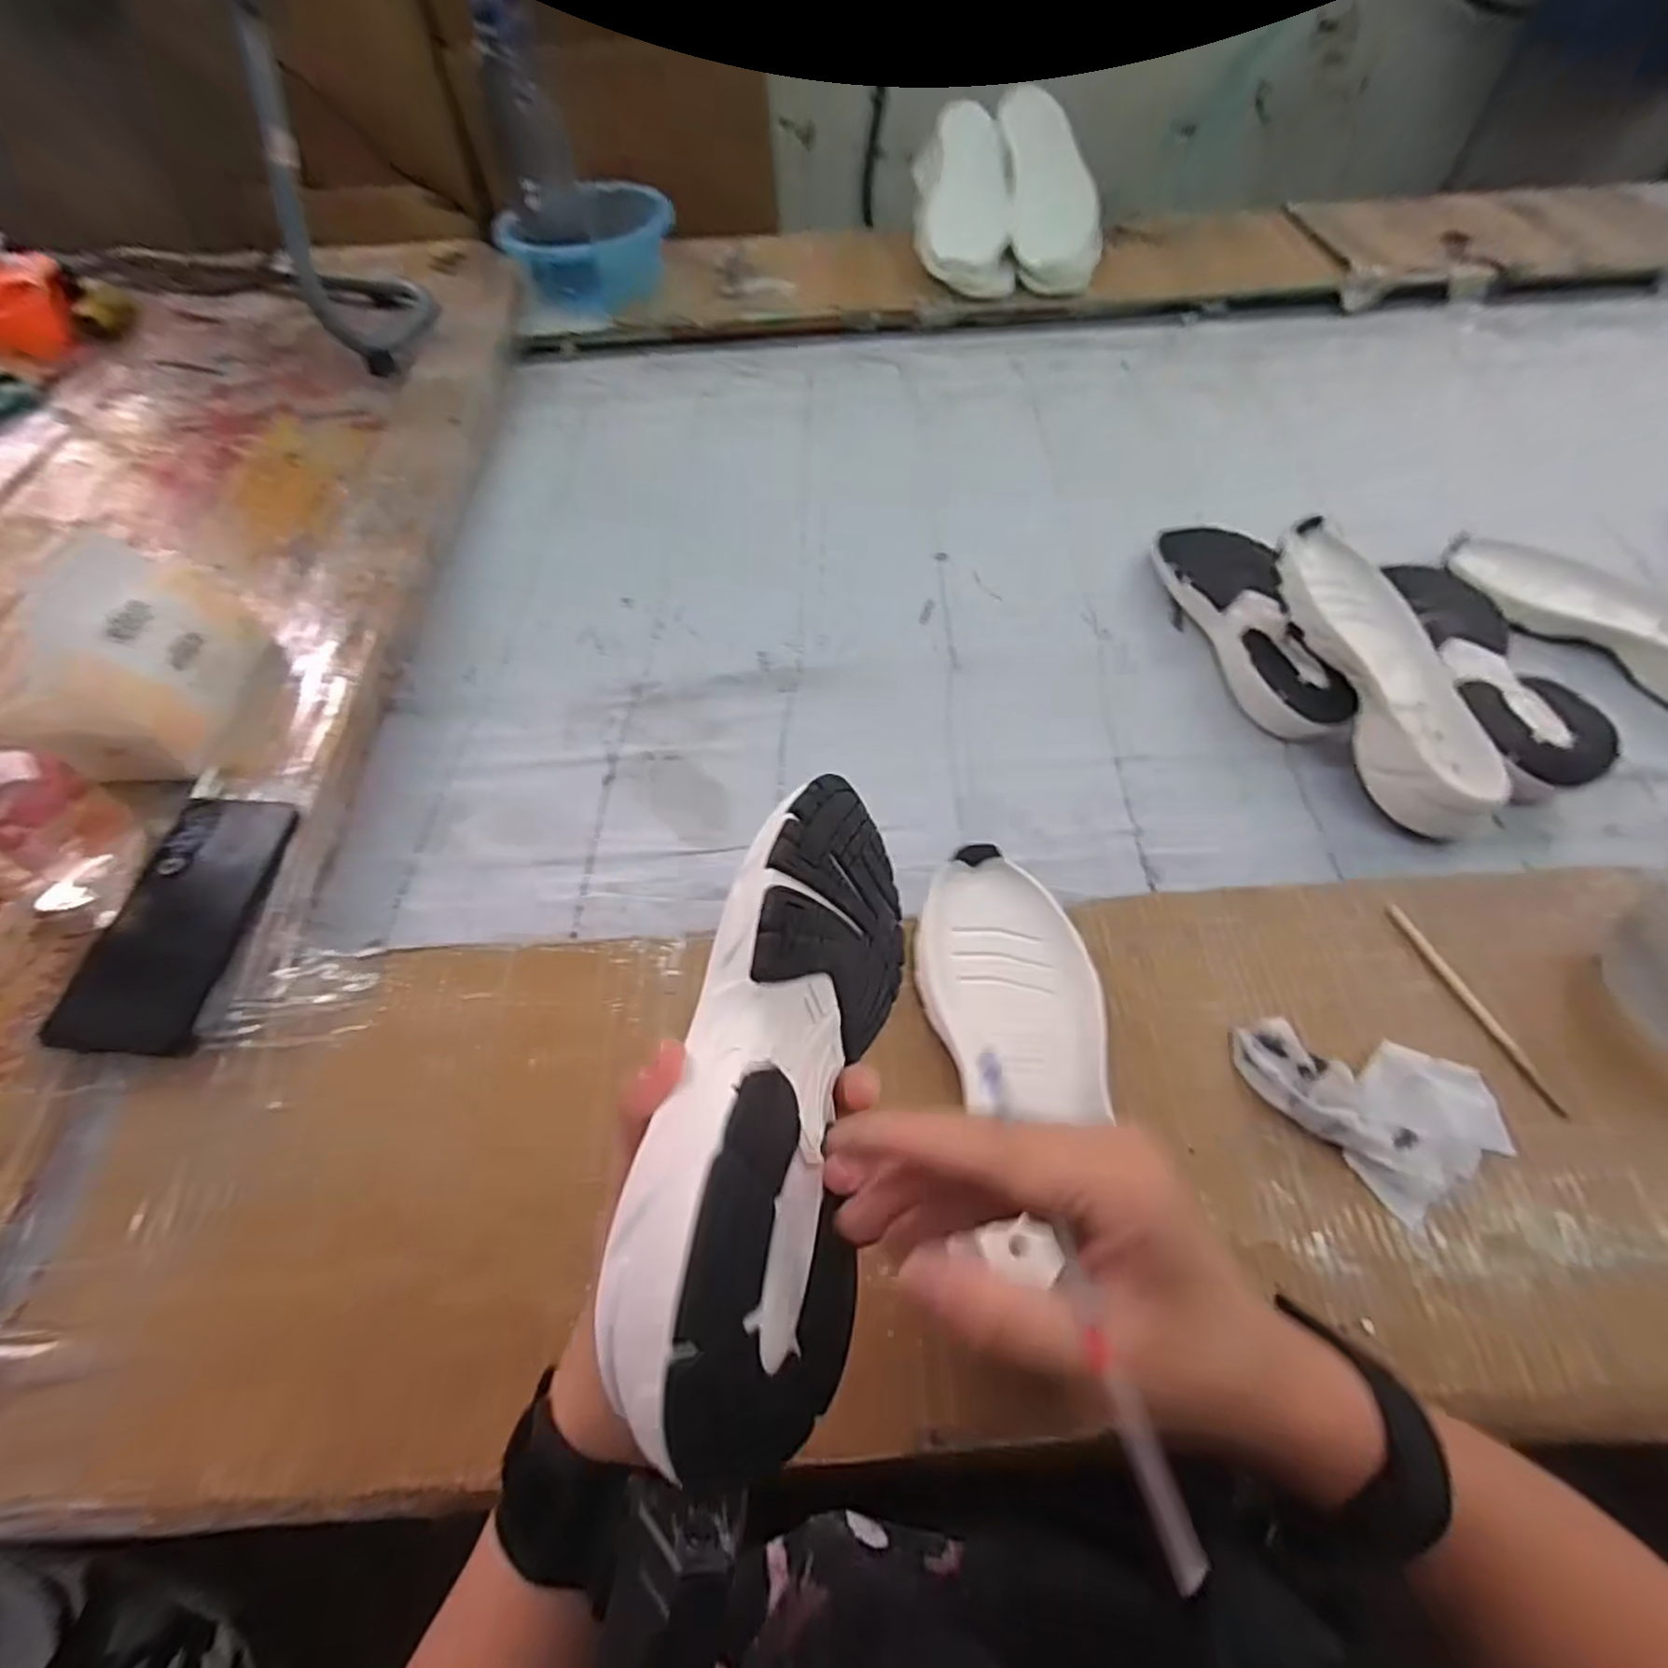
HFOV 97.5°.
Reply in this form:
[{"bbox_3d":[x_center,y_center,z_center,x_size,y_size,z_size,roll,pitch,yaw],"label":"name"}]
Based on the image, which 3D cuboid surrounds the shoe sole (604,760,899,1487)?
[{"bbox_3d":[-0.015,0.075,0.264,0.029,0.095,0.234,-20,34,31],"label":"shoe sole"}]

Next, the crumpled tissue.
[{"bbox_3d":[0.286,0.134,0.390,0.089,0.019,0.118,-38,64,-20],"label":"crumpled tissue"}]

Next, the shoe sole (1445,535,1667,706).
[{"bbox_3d":[0.654,-0.185,0.615,0.094,0.045,0.249,-25,60,-14],"label":"shoe sole"}]

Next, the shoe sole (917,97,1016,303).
[{"bbox_3d":[0.165,-0.823,0.958,0.119,0.063,0.281,-2,80,-1],"label":"shoe sole"}]

